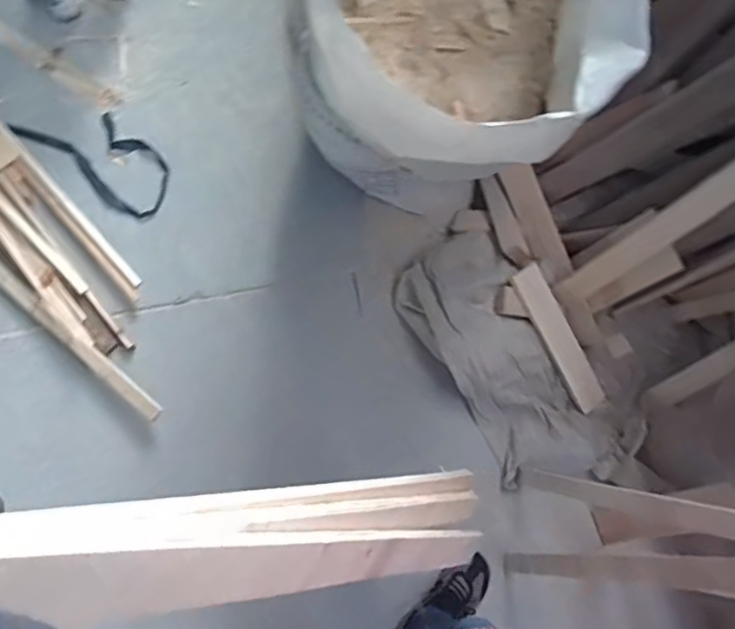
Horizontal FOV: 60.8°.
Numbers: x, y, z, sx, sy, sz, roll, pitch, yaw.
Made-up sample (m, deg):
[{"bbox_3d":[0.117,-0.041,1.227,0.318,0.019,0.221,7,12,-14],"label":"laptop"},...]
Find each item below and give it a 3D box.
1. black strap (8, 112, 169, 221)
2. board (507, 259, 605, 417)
[{"bbox_3d":[-0.677,-0.409,1.591,0.420,0.023,0.184,37,76,9],"label":"black strap"},{"bbox_3d":[0.425,0.052,1.377,0.073,0.020,0.353,-33,101,-10],"label":"board"}]

